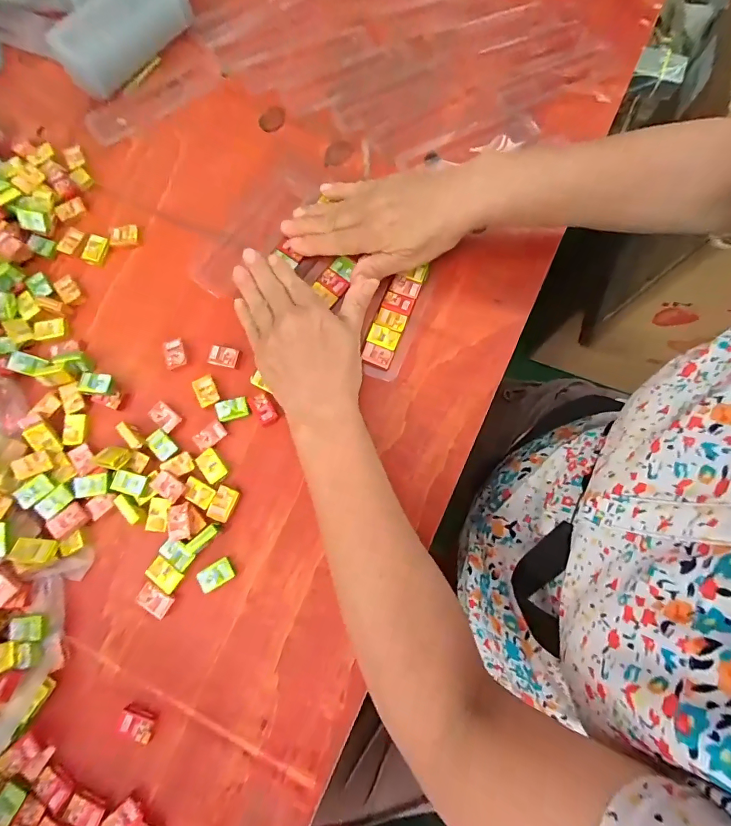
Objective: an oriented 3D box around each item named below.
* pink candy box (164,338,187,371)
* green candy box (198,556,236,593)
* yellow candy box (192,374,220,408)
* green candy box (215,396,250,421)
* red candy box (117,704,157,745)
[{"bbox_3d":[-0.164,-0.051,0.356,0.019,0.004,0.026,-15,78,-3],"label":"pink candy box"},{"bbox_3d":[-0.114,0.123,0.315,0.025,0.008,0.017,-31,79,-6],"label":"green candy box"},{"bbox_3d":[-0.134,-0.019,0.347,0.017,0.006,0.025,-25,79,-5],"label":"yellow candy box"},{"bbox_3d":[-0.111,-0.003,0.343,0.026,0.004,0.017,-16,78,-3],"label":"green candy box"},{"bbox_3d":[-0.161,0.219,0.292,0.025,0.007,0.016,19,78,5],"label":"red candy box"}]

